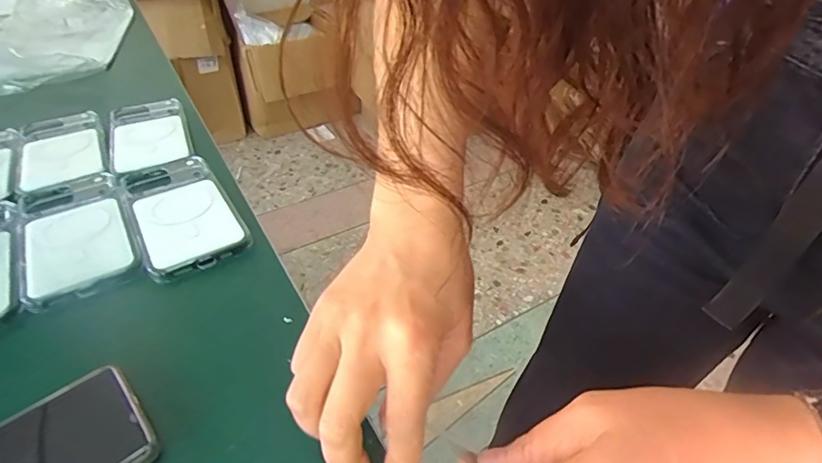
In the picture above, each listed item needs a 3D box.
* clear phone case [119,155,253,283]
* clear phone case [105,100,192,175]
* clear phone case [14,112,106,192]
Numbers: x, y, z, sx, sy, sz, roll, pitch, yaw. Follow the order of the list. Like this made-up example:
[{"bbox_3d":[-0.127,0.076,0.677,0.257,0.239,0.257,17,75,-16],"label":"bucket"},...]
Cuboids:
[{"bbox_3d":[-0.206,-0.021,0.419,0.078,0.016,0.163,-23,43,-25],"label":"clear phone case"},{"bbox_3d":[-0.294,-0.112,0.524,0.080,0.011,0.147,-18,41,-19],"label":"clear phone case"},{"bbox_3d":[-0.372,-0.088,0.501,0.080,0.017,0.146,-22,44,-23],"label":"clear phone case"}]

